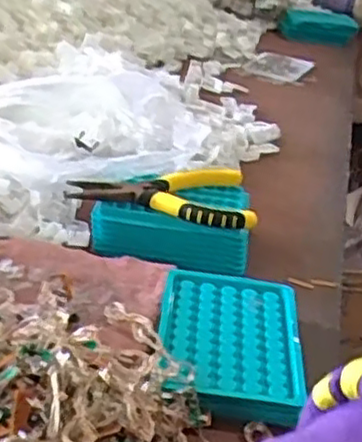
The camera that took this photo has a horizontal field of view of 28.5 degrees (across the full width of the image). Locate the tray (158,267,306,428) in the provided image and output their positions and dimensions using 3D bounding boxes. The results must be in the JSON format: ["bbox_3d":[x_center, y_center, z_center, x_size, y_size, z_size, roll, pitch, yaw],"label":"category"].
[{"bbox_3d":[0.033,0.081,0.493,0.096,0.019,0.134,8,28,1],"label":"tray"}]

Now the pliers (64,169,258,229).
[{"bbox_3d":[-0.017,-0.026,0.609,0.152,0.018,0.085,6,28,-3],"label":"pliers"}]

